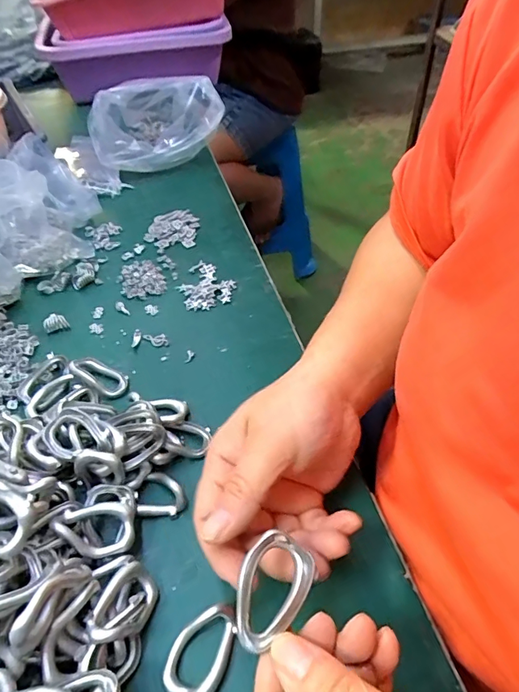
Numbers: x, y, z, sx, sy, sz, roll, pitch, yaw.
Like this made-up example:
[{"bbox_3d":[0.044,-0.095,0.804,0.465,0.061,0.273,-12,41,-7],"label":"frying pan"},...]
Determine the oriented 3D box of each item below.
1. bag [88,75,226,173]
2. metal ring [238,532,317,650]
[{"bbox_3d":[-0.131,-0.290,0.593,0.163,0.102,0.093,-7,48,-4],"label":"bag"},{"bbox_3d":[0.005,0.103,0.193,0.027,0.009,0.045,22,51,20],"label":"metal ring"}]

